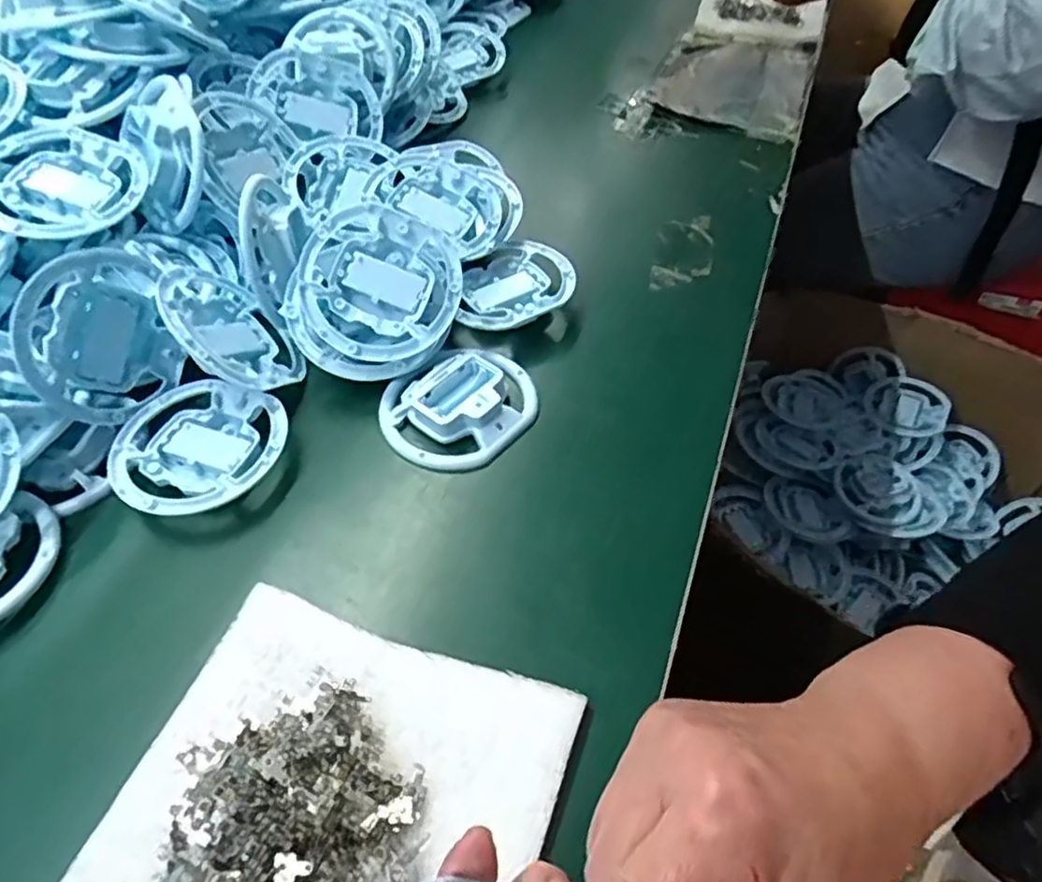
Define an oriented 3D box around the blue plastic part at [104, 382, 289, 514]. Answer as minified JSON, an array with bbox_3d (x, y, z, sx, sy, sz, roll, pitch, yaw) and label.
[{"bbox_3d":[-0.201,0.005,0.422,0.103,0.016,0.096,-1,52,1],"label":"blue plastic part"}]

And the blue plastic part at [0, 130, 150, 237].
[{"bbox_3d":[-0.312,-0.172,0.458,0.101,0.020,0.101,6,57,-9],"label":"blue plastic part"}]

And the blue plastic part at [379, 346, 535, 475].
[{"bbox_3d":[-0.039,-0.025,0.442,0.101,0.020,0.086,-32,58,-21],"label":"blue plastic part"}]

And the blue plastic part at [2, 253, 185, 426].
[{"bbox_3d":[-0.258,-0.063,0.412,0.013,0.097,0.090,12,31,34],"label":"blue plastic part"}]

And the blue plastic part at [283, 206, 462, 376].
[{"bbox_3d":[-0.098,-0.096,0.452,0.101,0.019,0.112,36,85,-1],"label":"blue plastic part"}]

